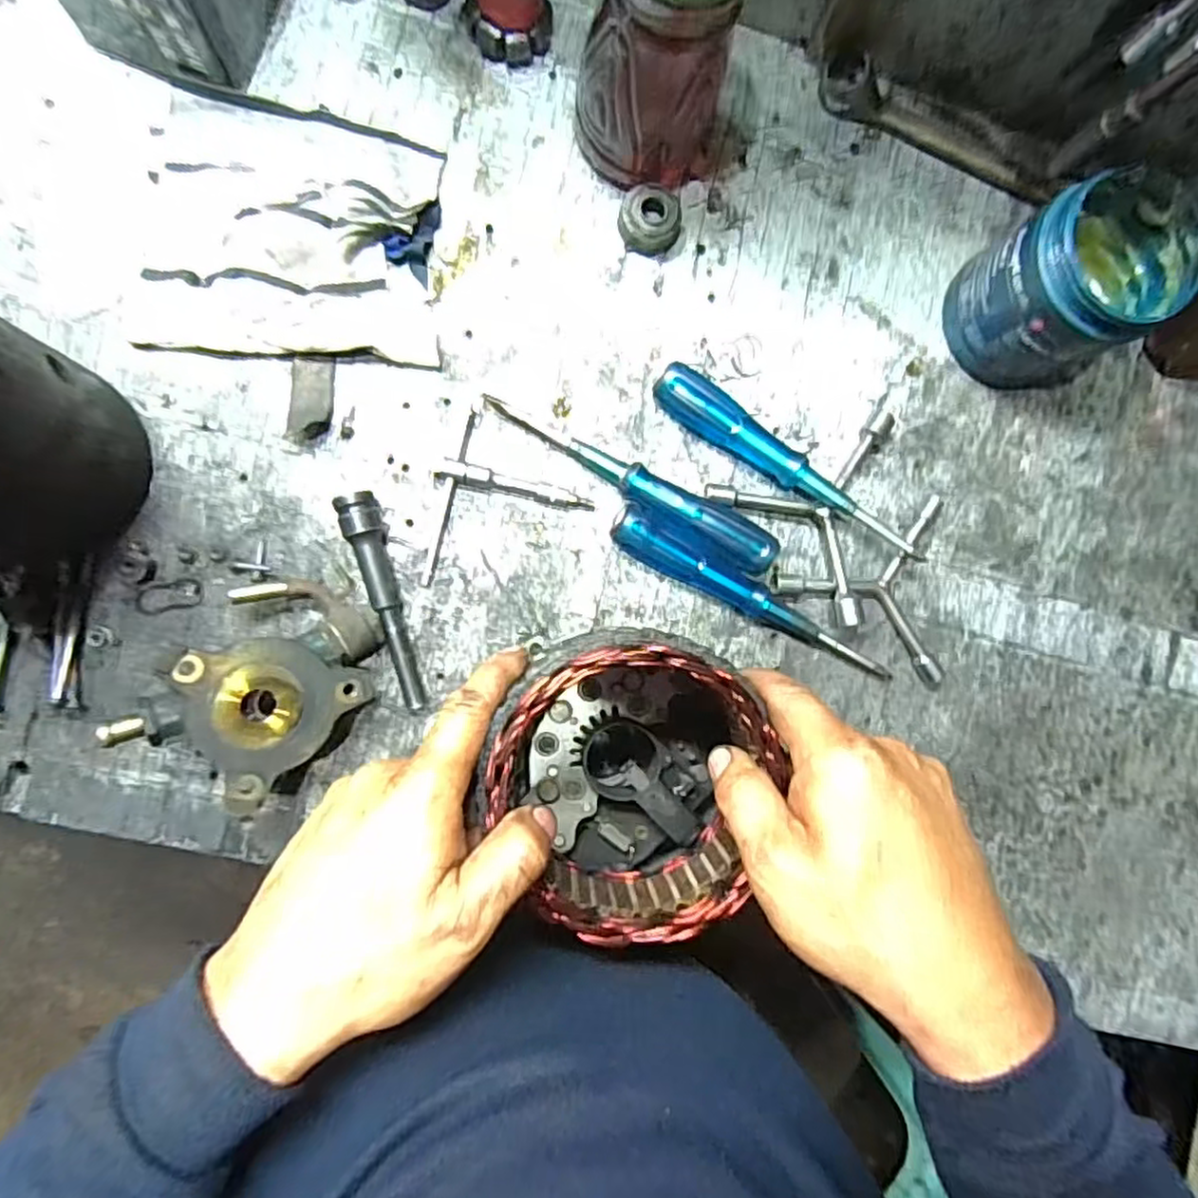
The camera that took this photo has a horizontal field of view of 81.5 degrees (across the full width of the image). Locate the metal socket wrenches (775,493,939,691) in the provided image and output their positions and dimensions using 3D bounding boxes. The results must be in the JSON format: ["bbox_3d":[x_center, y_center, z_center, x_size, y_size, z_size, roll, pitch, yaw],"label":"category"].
[{"bbox_3d":[0.165,-0.001,0.444,0.113,0.015,0.121,-3,89,-8],"label":"metal socket wrenches"}]

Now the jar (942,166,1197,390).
[{"bbox_3d":[0.283,-0.185,0.425,0.092,0.101,0.090,0,89,-8],"label":"jar"}]

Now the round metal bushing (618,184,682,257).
[{"bbox_3d":[0.032,-0.233,0.429,0.038,0.018,0.035,0,89,-8],"label":"round metal bushing"}]

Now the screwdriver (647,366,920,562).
[{"bbox_3d":[0.116,-0.081,0.434,0.190,0.028,0.027,33,85,-6],"label":"screwdriver"}]

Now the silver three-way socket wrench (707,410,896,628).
[{"bbox_3d":[0.152,-0.069,0.439,0.121,0.022,0.125,43,84,-5],"label":"silver three-way socket wrench"}]

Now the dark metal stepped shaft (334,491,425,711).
[{"bbox_3d":[-0.122,0.002,0.404,0.021,0.020,0.126,-17,92,-8],"label":"dark metal stepped shaft"}]

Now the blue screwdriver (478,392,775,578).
[{"bbox_3d":[0.019,-0.068,0.421,0.193,0.024,0.027,27,86,-7],"label":"blue screwdriver"}]

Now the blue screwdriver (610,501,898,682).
[{"bbox_3d":[0.097,0.002,0.432,0.201,0.024,0.022,28,85,-7],"label":"blue screwdriver"}]

